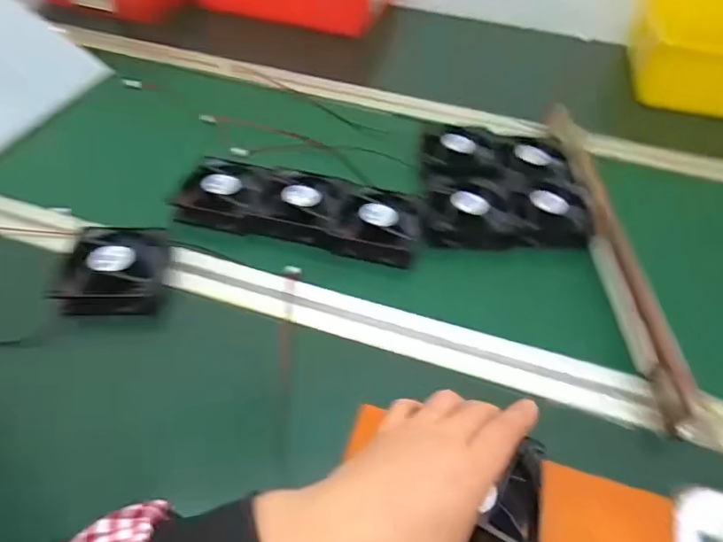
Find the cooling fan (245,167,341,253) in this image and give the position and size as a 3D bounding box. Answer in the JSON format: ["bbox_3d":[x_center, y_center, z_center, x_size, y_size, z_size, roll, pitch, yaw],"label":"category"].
[{"bbox_3d":[-0.061,-0.063,0.498,0.082,0.019,0.086,14,47,8],"label":"cooling fan"}]

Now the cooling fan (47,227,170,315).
[{"bbox_3d":[-0.202,-0.002,0.431,0.078,0.022,0.084,1,46,-3],"label":"cooling fan"}]

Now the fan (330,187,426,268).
[{"bbox_3d":[0.016,-0.044,0.484,0.082,0.020,0.074,11,47,6],"label":"fan"}]

